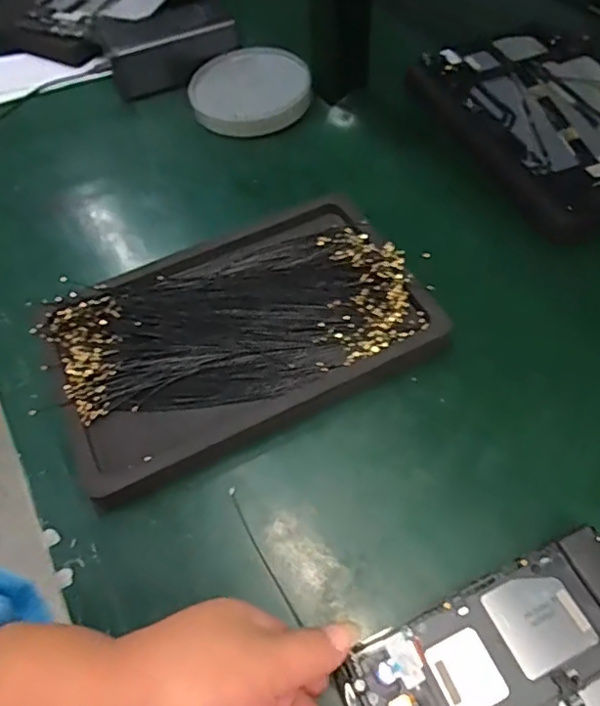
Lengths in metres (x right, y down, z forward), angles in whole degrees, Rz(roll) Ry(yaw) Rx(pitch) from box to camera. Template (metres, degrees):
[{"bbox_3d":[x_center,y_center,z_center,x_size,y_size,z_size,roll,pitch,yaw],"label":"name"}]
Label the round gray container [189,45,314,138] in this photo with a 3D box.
[{"bbox_3d":[-0.045,-0.246,0.545,0.109,0.016,0.112,-2,56,3],"label":"round gray container"}]

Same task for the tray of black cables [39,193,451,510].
[{"bbox_3d":[-0.045,-0.021,0.390,0.240,0.023,0.171,-28,58,-14],"label":"tray of black cables"}]

